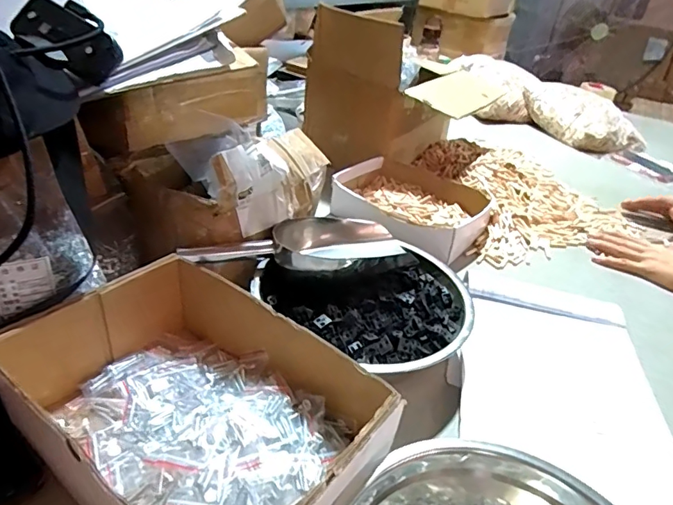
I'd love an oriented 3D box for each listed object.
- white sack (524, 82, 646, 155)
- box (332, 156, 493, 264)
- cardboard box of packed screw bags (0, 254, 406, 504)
[{"bbox_3d":[0.688,-0.377,1.360,0.169,0.131,0.302,-12,38,-27],"label":"white sack"},{"bbox_3d":[0.130,-0.084,0.823,0.235,0.055,0.211,28,39,27],"label":"box"},{"bbox_3d":[-0.122,0.130,0.417,0.306,0.091,0.204,25,37,24],"label":"cardboard box of packed screw bags"}]

